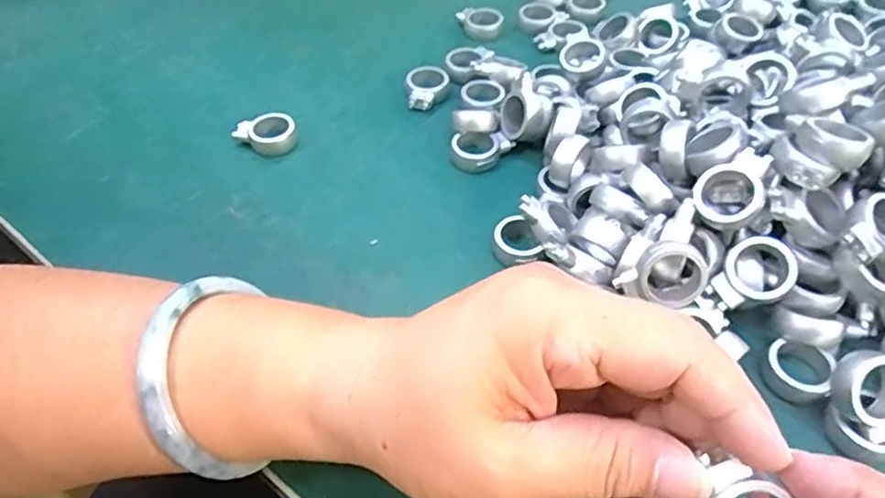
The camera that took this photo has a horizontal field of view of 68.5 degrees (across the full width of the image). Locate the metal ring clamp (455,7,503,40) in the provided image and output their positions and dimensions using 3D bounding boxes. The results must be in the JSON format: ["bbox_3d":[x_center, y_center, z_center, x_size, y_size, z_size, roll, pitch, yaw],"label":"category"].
[{"bbox_3d":[0.026,-0.152,0.433,0.027,0.009,0.027,-18,50,-12],"label":"metal ring clamp"}]

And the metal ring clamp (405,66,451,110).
[{"bbox_3d":[-0.008,-0.096,0.382,0.025,0.011,0.032,-4,49,0],"label":"metal ring clamp"}]

